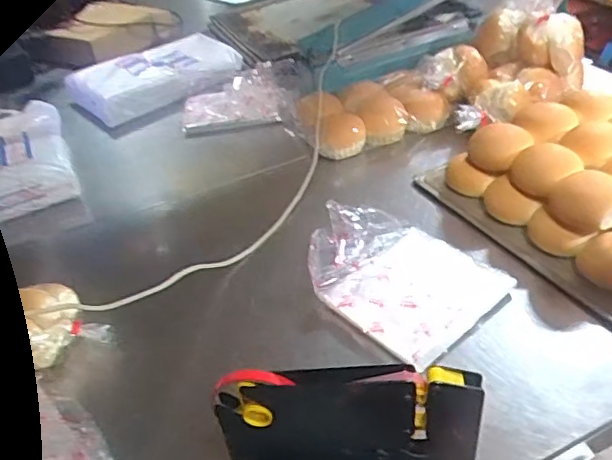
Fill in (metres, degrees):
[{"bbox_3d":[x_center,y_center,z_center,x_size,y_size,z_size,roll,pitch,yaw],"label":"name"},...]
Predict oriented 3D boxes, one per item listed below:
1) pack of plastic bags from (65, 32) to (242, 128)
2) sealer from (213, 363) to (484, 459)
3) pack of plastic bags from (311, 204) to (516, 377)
[{"bbox_3d":[-0.332,-0.362,1.307,0.364,0.044,0.255,-33,45,-29],"label":"pack of plastic bags"},{"bbox_3d":[0.032,0.176,0.488,0.214,0.143,0.045,0,39,9],"label":"sealer"},{"bbox_3d":[0.103,0.038,0.720,0.184,0.056,0.254,-32,45,-28],"label":"pack of plastic bags"}]

